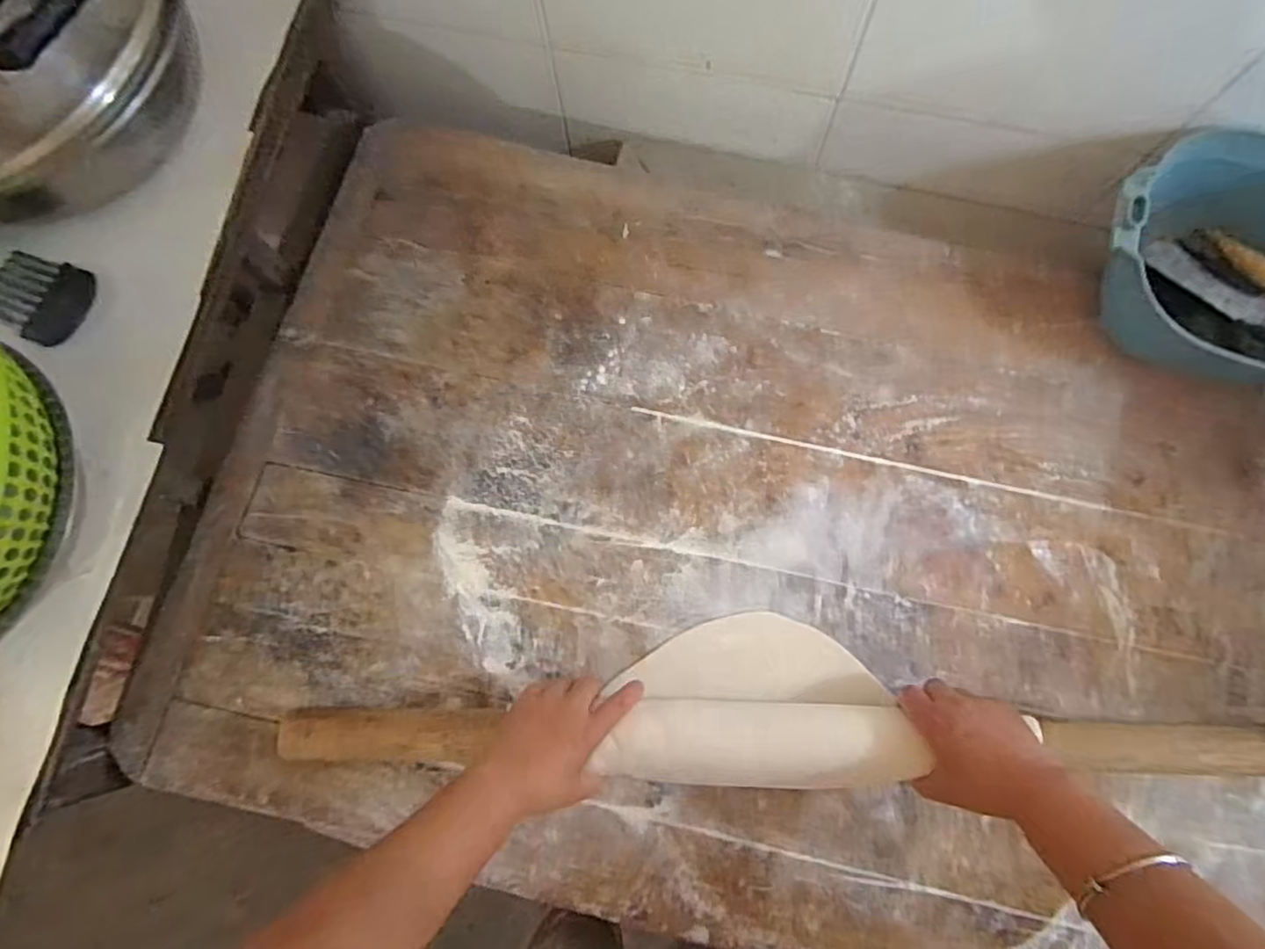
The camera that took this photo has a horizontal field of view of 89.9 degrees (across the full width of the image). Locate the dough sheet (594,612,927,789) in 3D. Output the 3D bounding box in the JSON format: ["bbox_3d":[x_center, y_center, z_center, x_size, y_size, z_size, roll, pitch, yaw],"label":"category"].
[{"bbox_3d":[0.115,0.207,0.584,0.271,0.057,0.144,-2,77,0],"label":"dough sheet"}]

